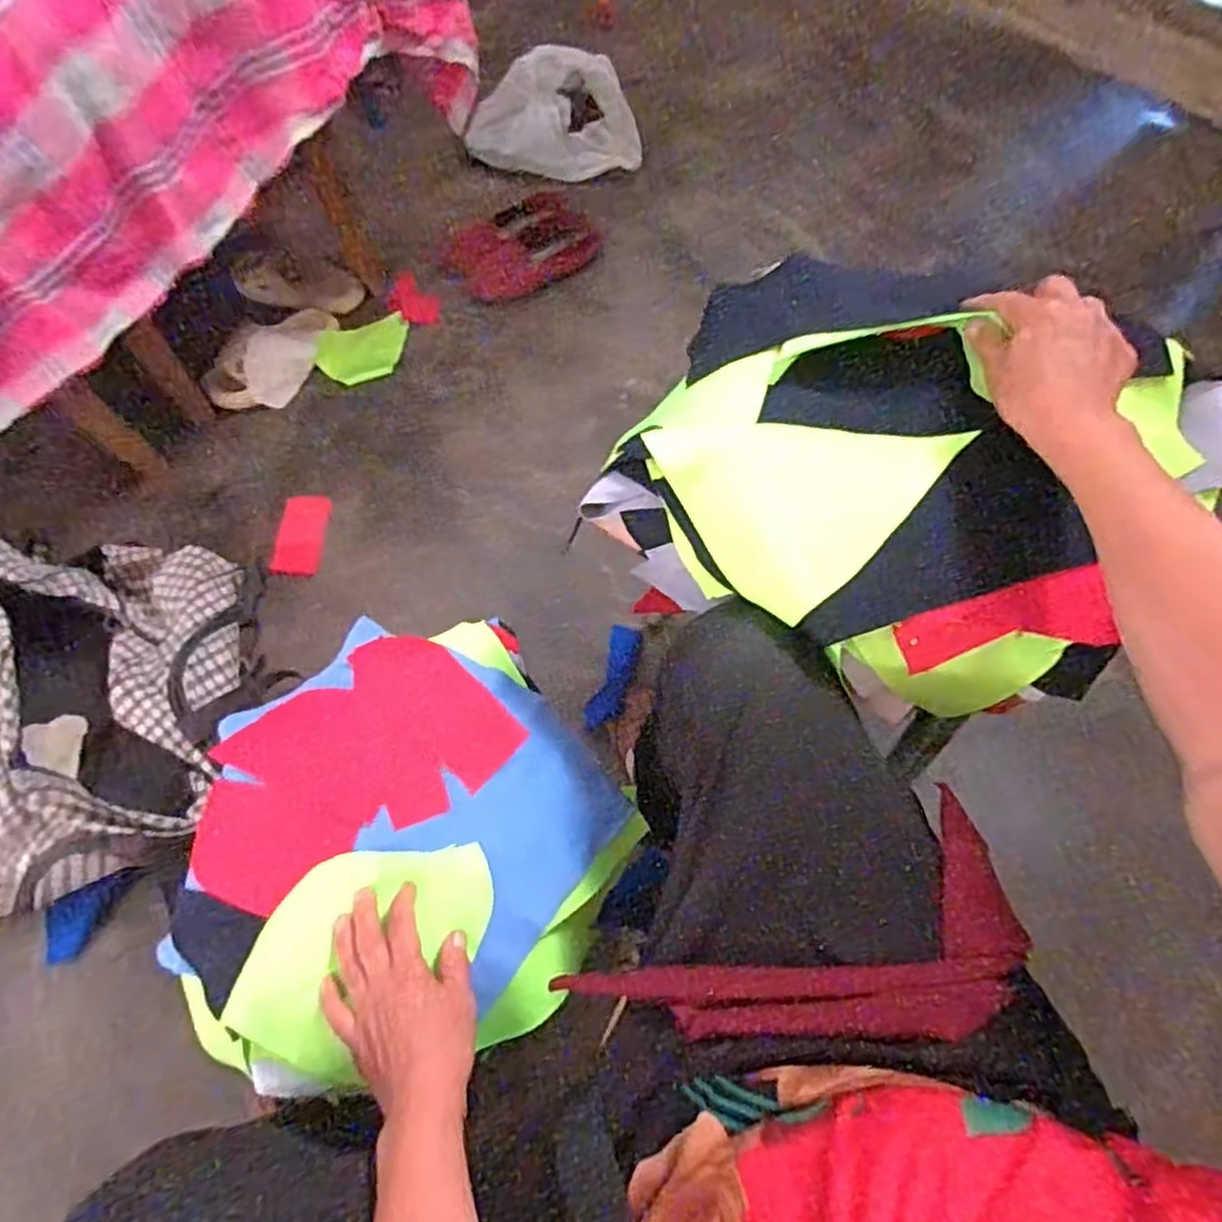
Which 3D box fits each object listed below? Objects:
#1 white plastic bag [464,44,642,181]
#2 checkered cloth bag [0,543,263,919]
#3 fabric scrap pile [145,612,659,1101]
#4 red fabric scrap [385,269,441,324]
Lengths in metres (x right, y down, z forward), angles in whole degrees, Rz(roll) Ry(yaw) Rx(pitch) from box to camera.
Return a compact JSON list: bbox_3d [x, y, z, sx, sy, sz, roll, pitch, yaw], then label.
[{"bbox_3d":[-0.113,-0.924,1.385,0.305,0.104,0.224,-10,66,-2],"label":"white plastic bag"},{"bbox_3d":[-0.707,0.129,0.939,0.462,0.118,0.456,-6,66,0],"label":"checkered cloth bag"},{"bbox_3d":[-0.182,0.185,0.603,0.352,0.057,0.336,-1,66,2],"label":"fabric scrap pile"},{"bbox_3d":[-0.341,-0.529,1.282,0.070,0.008,0.127,-38,70,-13],"label":"red fabric scrap"}]

